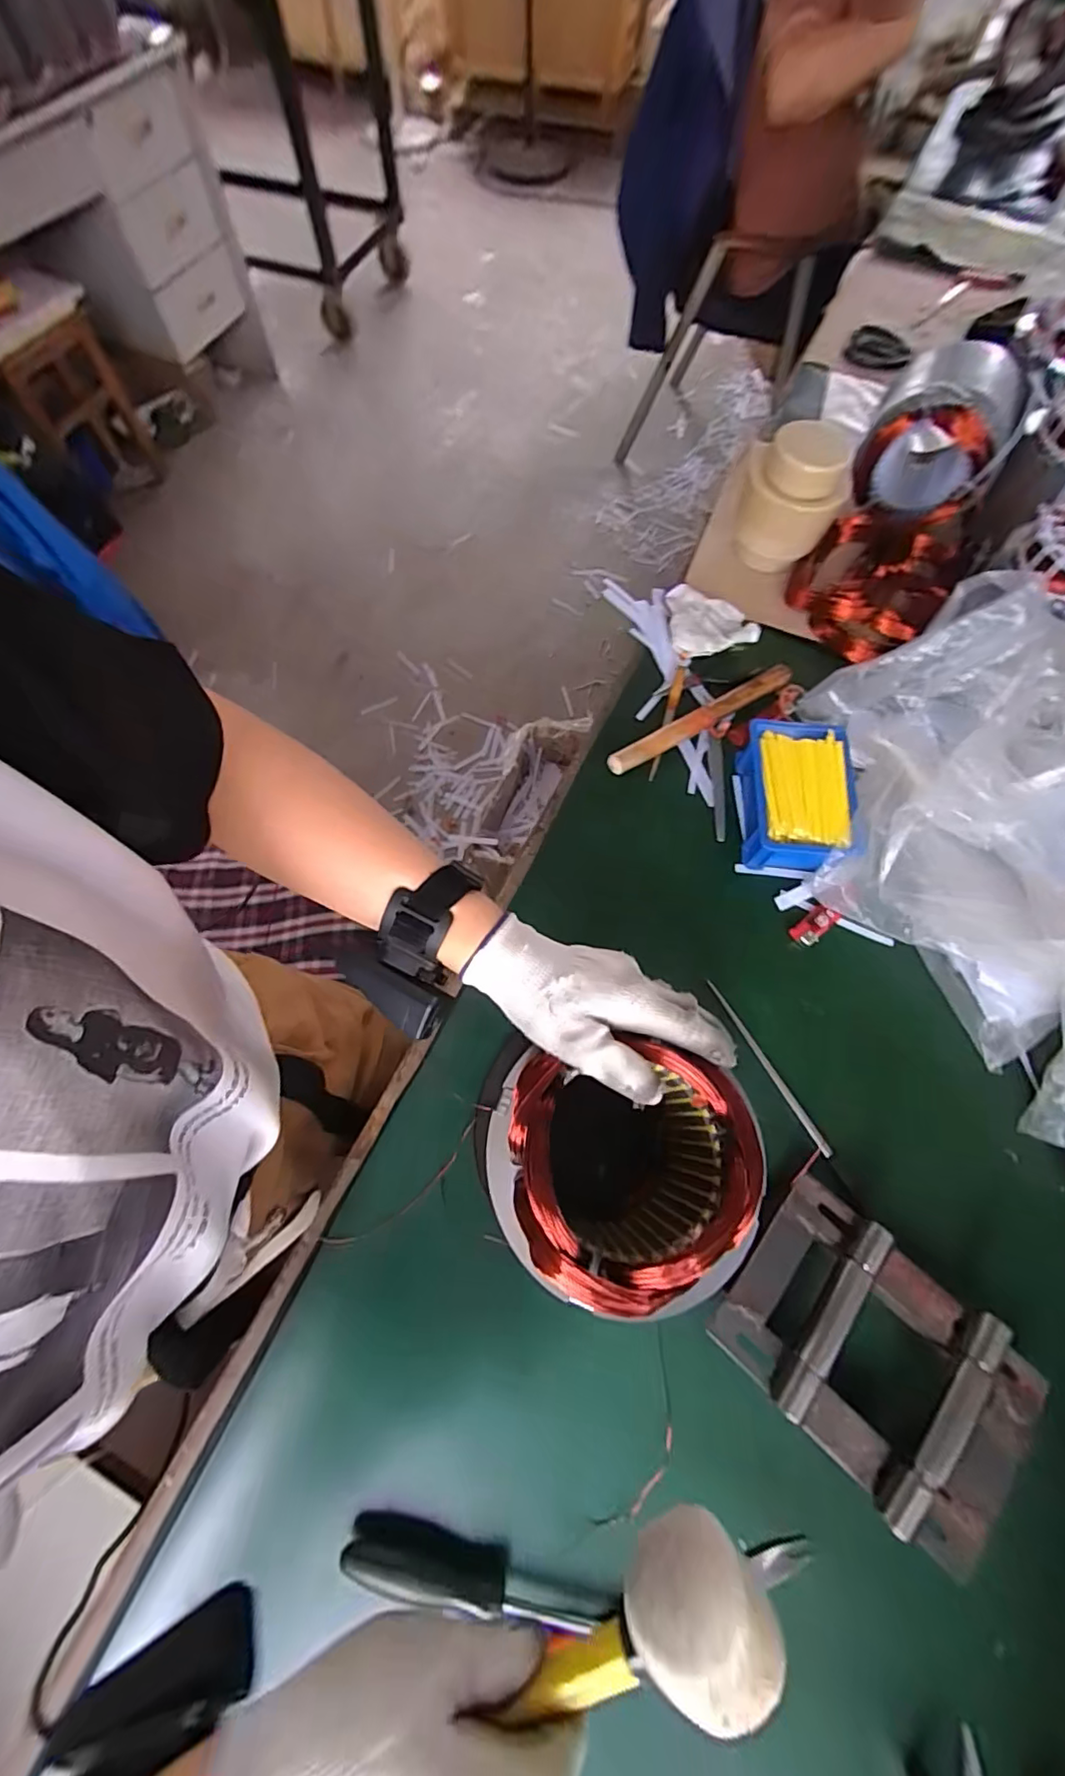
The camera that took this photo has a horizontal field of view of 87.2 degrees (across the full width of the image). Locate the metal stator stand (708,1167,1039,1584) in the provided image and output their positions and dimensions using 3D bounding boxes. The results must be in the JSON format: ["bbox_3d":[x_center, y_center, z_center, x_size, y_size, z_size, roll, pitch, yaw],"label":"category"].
[{"bbox_3d":[0.237,0.325,0.389,0.198,0.054,0.134,38,72,13],"label":"metal stator stand"}]

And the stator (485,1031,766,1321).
[{"bbox_3d":[0.042,0.180,0.366,0.136,0.180,0.121,-3,67,-4],"label":"stator"}]

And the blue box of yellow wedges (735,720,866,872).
[{"bbox_3d":[0.256,-0.089,0.551,0.098,0.064,0.151,4,67,1],"label":"blue box of yellow wedges"}]

